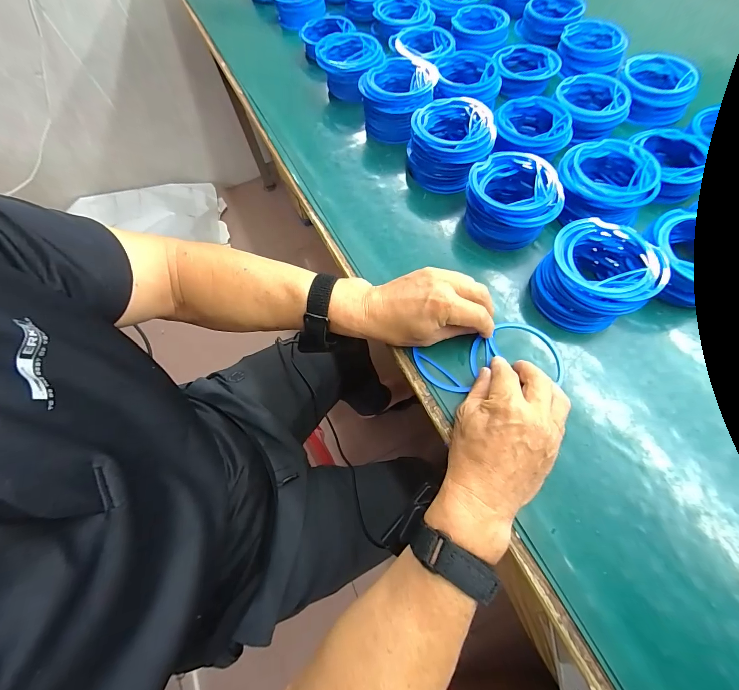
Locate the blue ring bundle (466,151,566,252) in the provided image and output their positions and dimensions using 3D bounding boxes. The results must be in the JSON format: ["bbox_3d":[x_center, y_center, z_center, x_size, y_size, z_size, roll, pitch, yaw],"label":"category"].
[{"bbox_3d":[0.169,-0.174,0.397,0.106,0.055,0.105,12,67,9],"label":"blue ring bundle"}]

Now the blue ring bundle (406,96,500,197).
[{"bbox_3d":[0.107,-0.273,0.445,0.111,0.063,0.104,7,66,7],"label":"blue ring bundle"}]

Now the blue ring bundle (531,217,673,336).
[{"bbox_3d":[0.238,-0.074,0.349,0.101,0.061,0.101,-2,67,4],"label":"blue ring bundle"}]

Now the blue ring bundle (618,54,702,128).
[{"bbox_3d":[0.422,-0.383,0.486,0.096,0.043,0.104,16,68,11],"label":"blue ring bundle"}]

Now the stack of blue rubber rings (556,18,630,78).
[{"bbox_3d":[0.360,-0.482,0.531,0.095,0.040,0.102,-2,66,3],"label":"stack of blue rubber rings"}]

